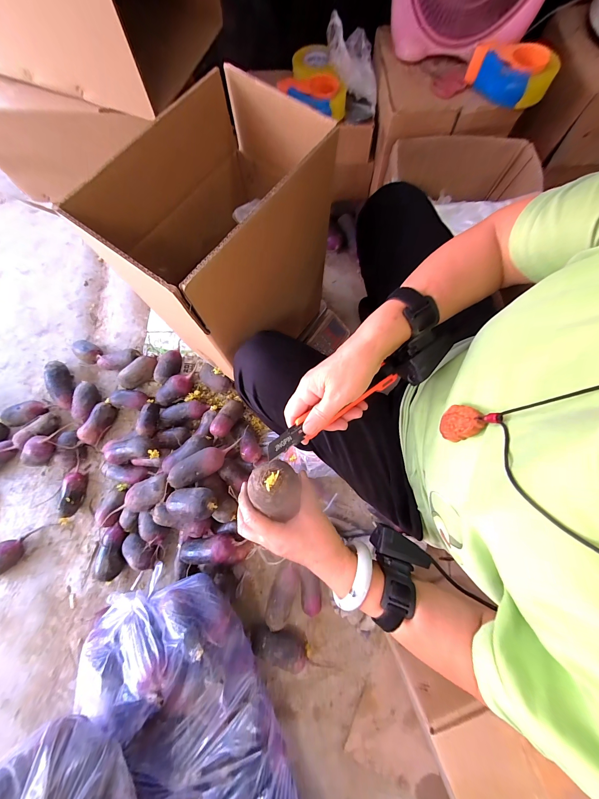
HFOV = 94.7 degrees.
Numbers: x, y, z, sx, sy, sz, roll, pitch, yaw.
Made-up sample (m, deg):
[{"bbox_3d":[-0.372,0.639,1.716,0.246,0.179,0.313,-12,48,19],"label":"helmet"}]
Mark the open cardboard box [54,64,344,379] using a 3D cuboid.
[{"bbox_3d":[-0.116,-0.243,0.523,0.201,0.420,0.318,40,80,10],"label":"open cardboard box"}]

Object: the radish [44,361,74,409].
[{"bbox_3d":[-0.684,-0.041,0.794,0.051,0.060,0.147,-25,77,-6],"label":"radish"}]

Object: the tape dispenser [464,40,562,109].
[{"bbox_3d":[0.454,-0.700,0.594,0.174,0.064,0.081,18,77,6],"label":"tape dispenser"}]

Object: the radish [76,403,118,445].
[{"bbox_3d":[-0.554,0.067,0.765,0.052,0.057,0.119,24,78,6],"label":"radish"}]

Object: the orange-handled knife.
[{"bbox_3d":[0.042,0.015,0.320,0.183,0.006,0.020,-28,78,-16],"label":"orange-handled knife"}]

